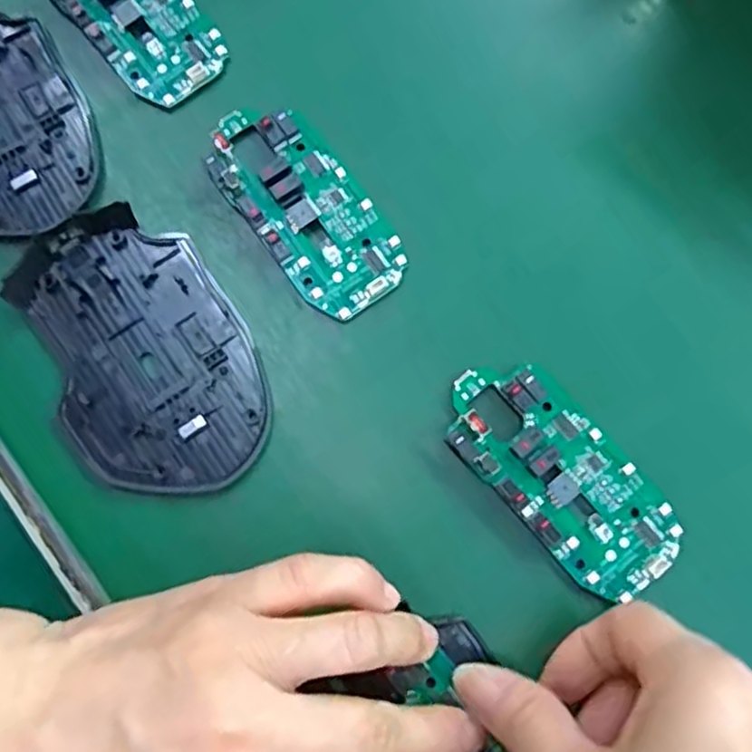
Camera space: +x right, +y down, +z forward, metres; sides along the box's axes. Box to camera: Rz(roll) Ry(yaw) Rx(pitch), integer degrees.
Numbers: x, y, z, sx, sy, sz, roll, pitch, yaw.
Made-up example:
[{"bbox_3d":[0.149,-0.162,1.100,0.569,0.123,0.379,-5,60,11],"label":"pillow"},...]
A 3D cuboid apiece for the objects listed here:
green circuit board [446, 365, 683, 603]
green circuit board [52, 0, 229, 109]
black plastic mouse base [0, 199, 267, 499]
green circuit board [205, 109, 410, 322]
[{"bbox_3d":[0.068,0.036,0.257,0.044,0.009,0.097,-42,81,-7],"label":"green circuit board"},{"bbox_3d":[-0.105,-0.157,0.294,0.044,0.013,0.090,-41,81,-7],"label":"green circuit board"},{"bbox_3d":[-0.090,-0.009,0.269,0.073,0.007,0.116,-33,80,-5],"label":"black plastic mouse base"},{"bbox_3d":[-0.029,-0.069,0.280,0.045,0.009,0.096,-37,81,-6],"label":"green circuit board"}]

